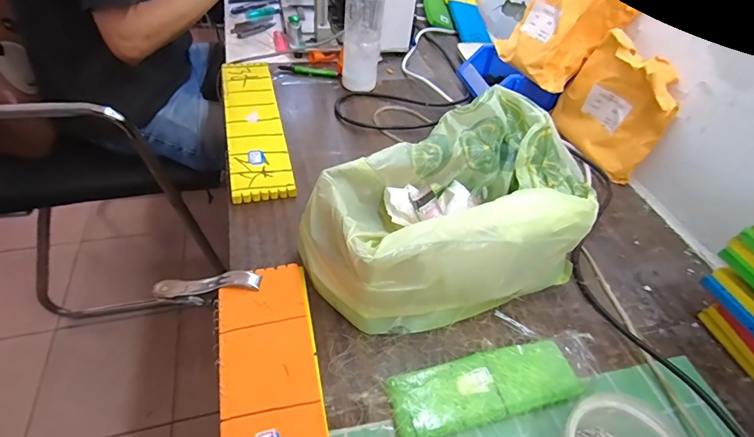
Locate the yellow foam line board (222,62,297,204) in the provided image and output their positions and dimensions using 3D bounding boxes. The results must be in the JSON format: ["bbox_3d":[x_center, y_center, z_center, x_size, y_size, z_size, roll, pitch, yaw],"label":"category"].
[{"bbox_3d":[-0.194,-0.154,0.633,0.080,0.012,0.347,-9,49,-15],"label":"yellow foam line board"}]

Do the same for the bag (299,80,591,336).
[{"bbox_3d":[0.077,-0.014,0.452,0.315,0.126,0.220,-20,52,-23],"label":"bag"}]

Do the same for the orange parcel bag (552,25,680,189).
[{"bbox_3d":[0.355,-0.168,0.603,0.052,0.158,0.166,-7,48,-14],"label":"orange parcel bag"}]

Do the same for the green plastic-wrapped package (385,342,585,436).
[{"bbox_3d":[0.100,0.158,0.379,0.179,0.014,0.059,-8,48,-14],"label":"green plastic-wrapped package"}]

